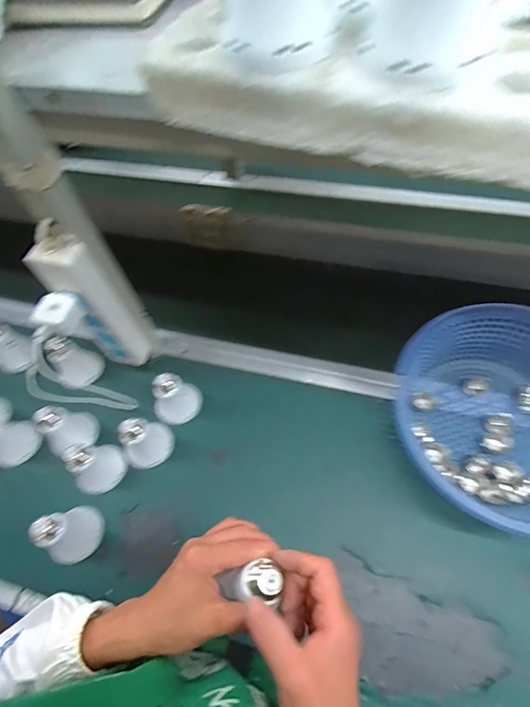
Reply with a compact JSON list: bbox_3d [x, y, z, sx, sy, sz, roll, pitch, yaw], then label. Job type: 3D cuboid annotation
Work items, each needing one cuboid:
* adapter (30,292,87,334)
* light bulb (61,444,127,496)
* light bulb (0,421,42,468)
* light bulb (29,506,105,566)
[{"bbox_3d":[-0.244,-0.045,0.436,0.047,0.035,0.045,9,62,10],"label":"adapter"},{"bbox_3d":[-0.229,0.146,0.488,0.052,0.079,0.065,3,61,7],"label":"light bulb"},{"bbox_3d":[-0.377,0.119,0.522,0.057,0.079,0.066,13,63,13],"label":"light bulb"},{"bbox_3d":[-0.244,0.221,0.451,0.052,0.090,0.068,4,61,8],"label":"light bulb"}]

